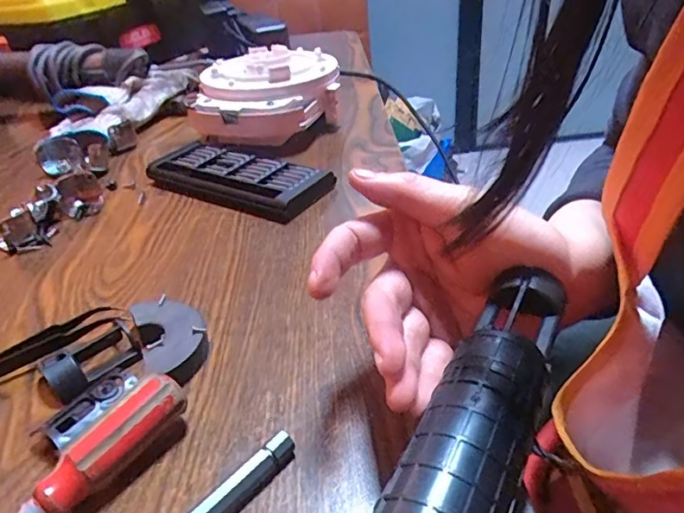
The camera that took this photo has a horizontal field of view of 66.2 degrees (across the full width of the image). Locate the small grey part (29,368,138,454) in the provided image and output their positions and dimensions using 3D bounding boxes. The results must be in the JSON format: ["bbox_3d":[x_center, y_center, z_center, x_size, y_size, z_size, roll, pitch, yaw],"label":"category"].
[{"bbox_3d":[-0.114,0.070,0.240,0.020,0.013,0.042,14,38,28],"label":"small grey part"}]

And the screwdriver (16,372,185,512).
[{"bbox_3d":[-0.117,0.096,0.193,0.018,0.026,0.136,20,41,34],"label":"screwdriver"}]

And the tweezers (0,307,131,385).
[{"bbox_3d":[-0.170,0.054,0.272,0.110,0.012,0.013,-29,39,-31],"label":"tweezers"}]

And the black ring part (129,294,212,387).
[{"bbox_3d":[-0.089,0.042,0.276,0.032,0.015,0.059,-19,35,-20],"label":"black ring part"}]

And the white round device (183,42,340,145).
[{"bbox_3d":[-0.076,-0.161,0.530,0.136,0.071,0.142,-4,33,3],"label":"white round device"}]

